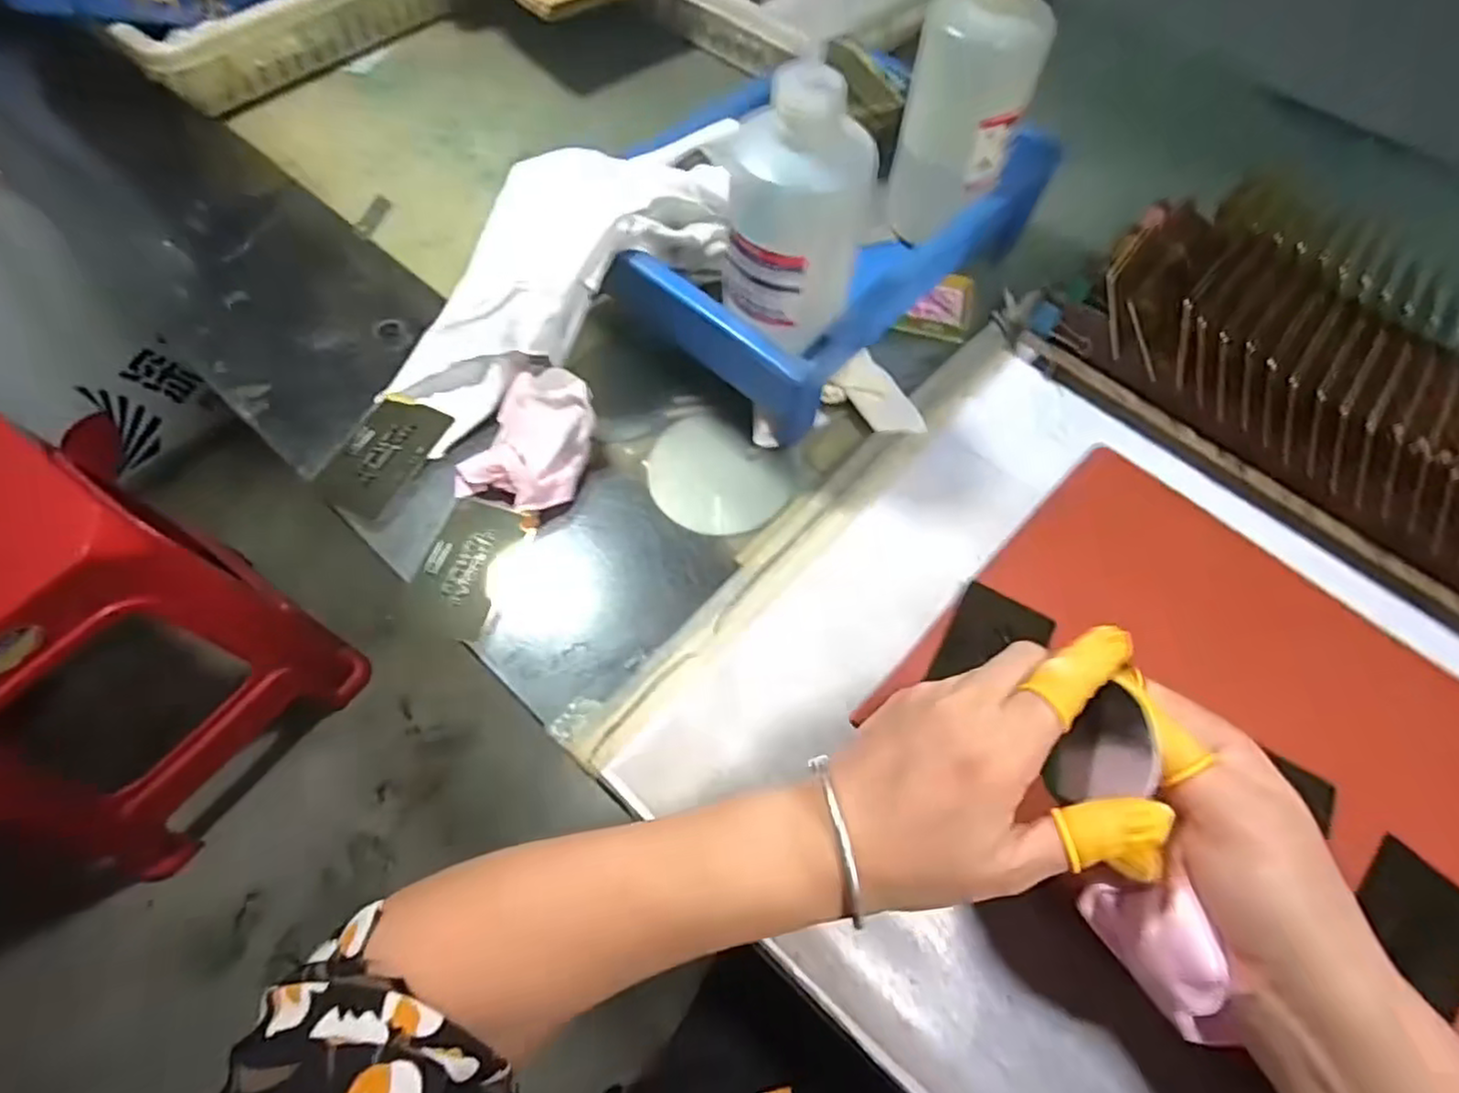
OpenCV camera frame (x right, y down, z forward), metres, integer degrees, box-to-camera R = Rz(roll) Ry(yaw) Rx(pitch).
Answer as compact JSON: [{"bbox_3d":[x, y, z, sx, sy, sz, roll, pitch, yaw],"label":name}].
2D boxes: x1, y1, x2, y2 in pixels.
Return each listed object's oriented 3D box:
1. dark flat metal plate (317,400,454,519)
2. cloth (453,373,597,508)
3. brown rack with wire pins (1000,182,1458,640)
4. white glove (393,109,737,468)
[{"bbox_3d":[-0.216,-0.058,0.440,0.053,0.006,0.081,23,65,12],"label":"dark flat metal plate"},{"bbox_3d":[-0.121,-0.067,0.430,0.066,0.035,0.085,18,62,8],"label":"cloth"},{"bbox_3d":[0.468,-0.039,0.407,0.540,0.098,0.200,41,67,18],"label":"brown rack with wire pins"},{"bbox_3d":[-0.119,-0.171,0.438,0.248,0.058,0.106,-40,68,4],"label":"white glove"}]

